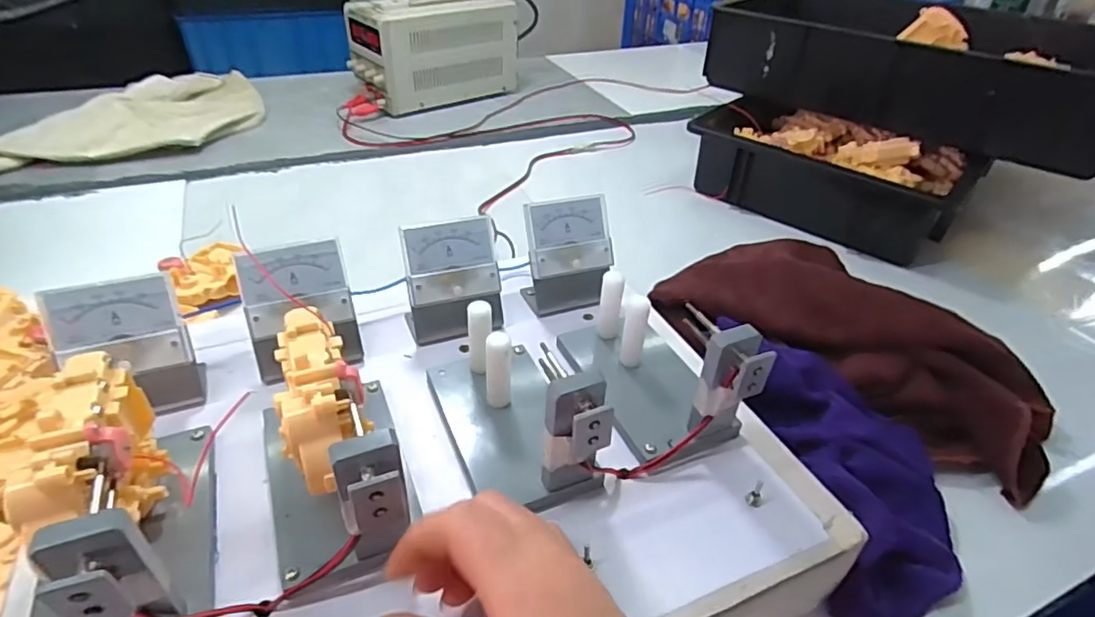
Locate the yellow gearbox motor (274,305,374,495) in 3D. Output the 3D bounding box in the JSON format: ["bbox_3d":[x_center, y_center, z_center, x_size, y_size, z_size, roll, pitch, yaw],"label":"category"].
[{"bbox_3d":[-0.109,0.038,0.284,0.036,0.028,0.096,-12,40,-19],"label":"yellow gearbox motor"}]

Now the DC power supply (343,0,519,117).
[{"bbox_3d":[-0.191,-0.439,1.001,0.271,0.158,0.119,-26,46,-33],"label":"DC power supply"}]

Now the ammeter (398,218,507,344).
[{"bbox_3d":[-0.065,-0.018,0.413,0.068,0.071,0.047,-11,40,-18],"label":"ammeter"}]

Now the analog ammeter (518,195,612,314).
[{"bbox_3d":[0.018,-0.040,0.449,0.066,0.075,0.045,-12,40,-19],"label":"analog ammeter"}]

